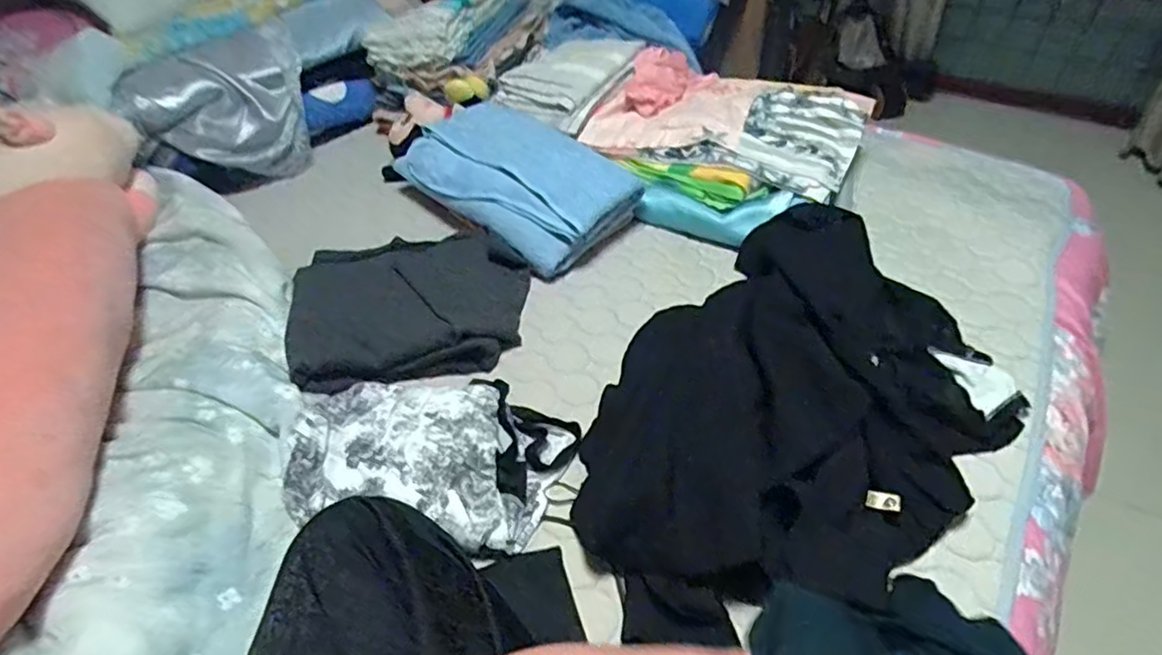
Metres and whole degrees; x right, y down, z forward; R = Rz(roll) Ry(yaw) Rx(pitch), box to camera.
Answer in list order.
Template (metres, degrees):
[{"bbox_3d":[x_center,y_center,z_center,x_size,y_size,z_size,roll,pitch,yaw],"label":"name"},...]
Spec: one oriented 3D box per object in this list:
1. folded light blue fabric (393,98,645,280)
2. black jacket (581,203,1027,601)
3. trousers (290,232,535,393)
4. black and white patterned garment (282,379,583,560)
[{"bbox_3d":[-0.101,-0.221,0.924,0.338,0.099,0.187,33,56,31],"label":"folded light blue fabric"},{"bbox_3d":[0.219,0.072,0.636,0.330,0.091,0.473,31,55,29],"label":"black jacket"},{"bbox_3d":[-0.222,-0.042,0.811,0.294,0.057,0.245,-10,46,-6],"label":"trousers"},{"bbox_3d":[-0.160,0.126,0.655,0.286,0.046,0.185,5,46,9],"label":"black and white patterned garment"}]

